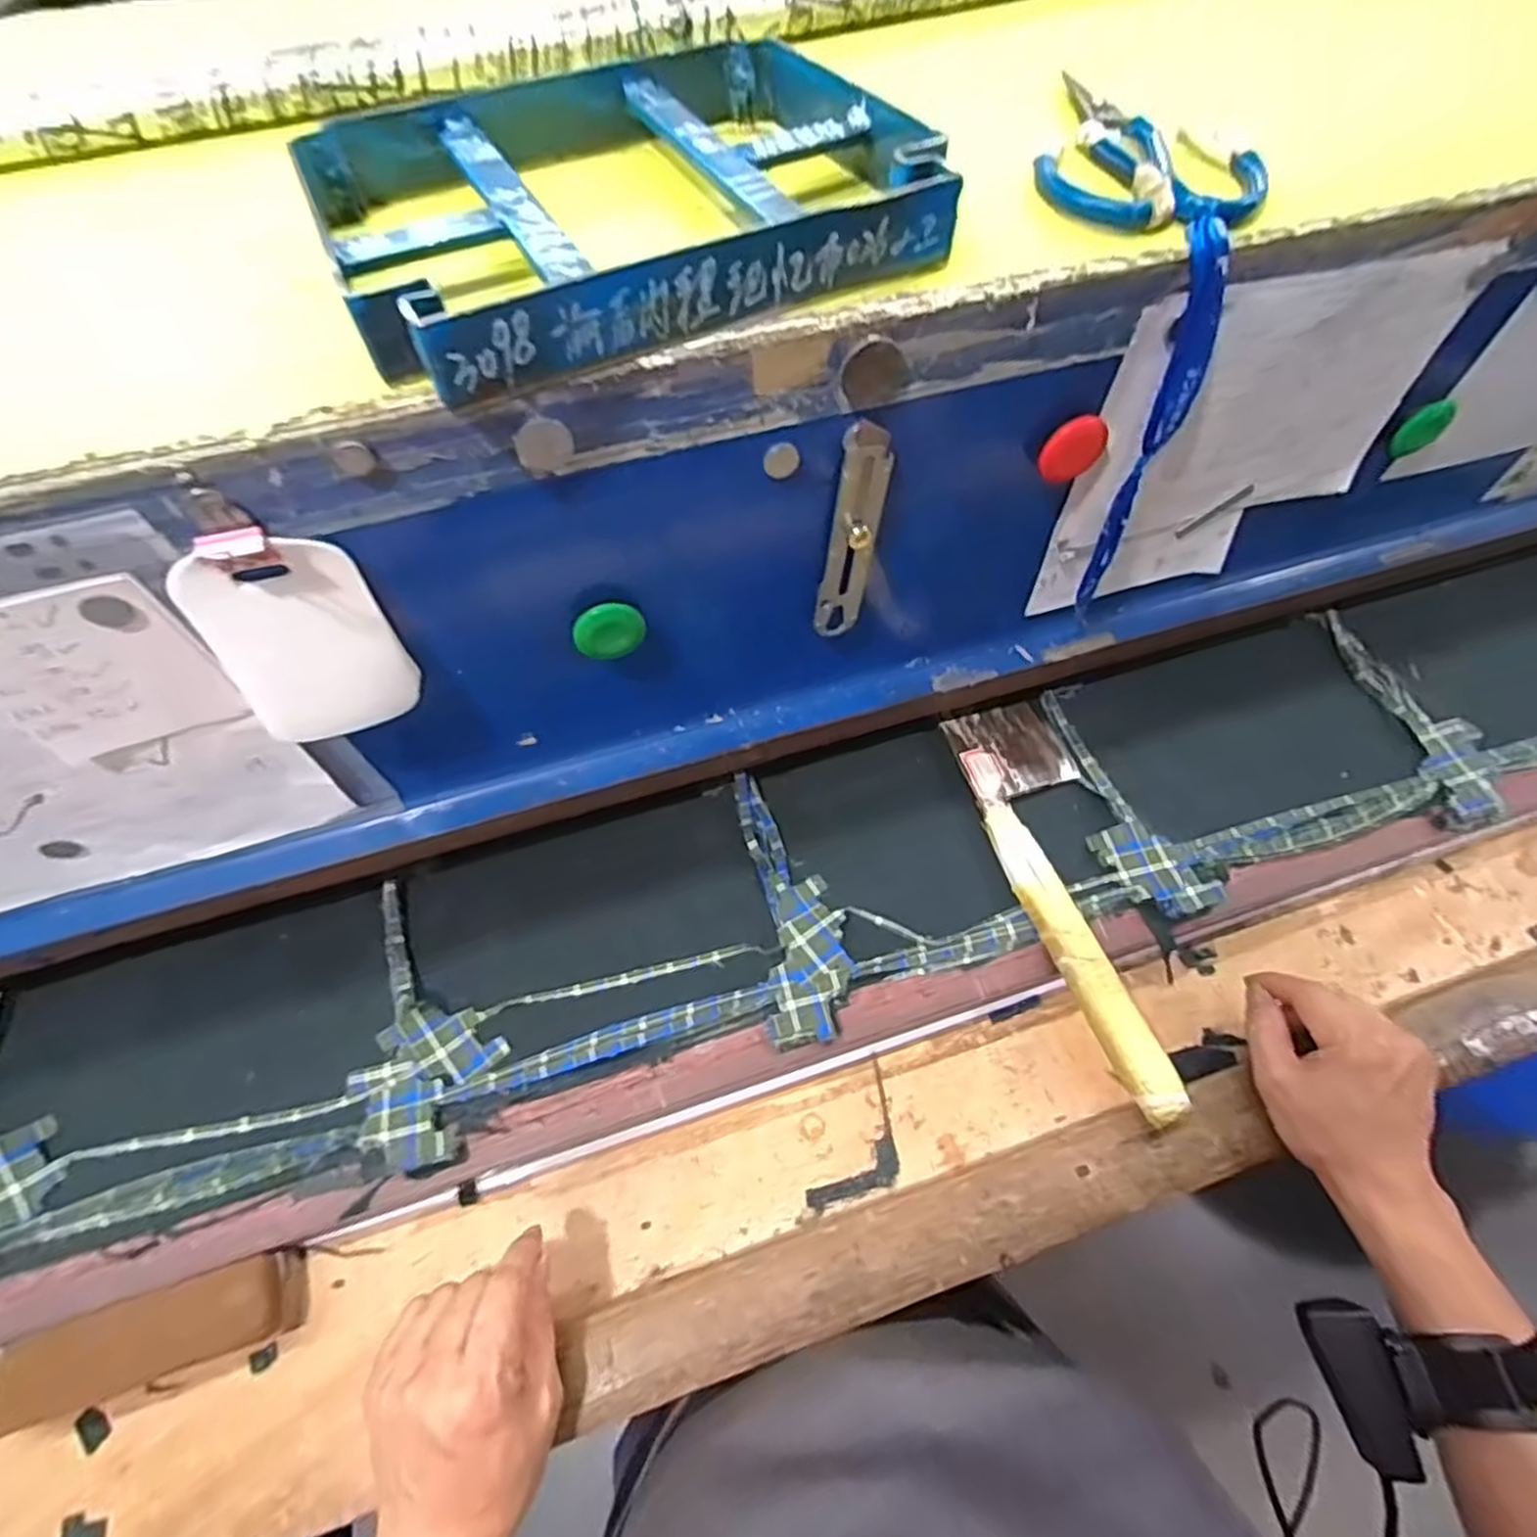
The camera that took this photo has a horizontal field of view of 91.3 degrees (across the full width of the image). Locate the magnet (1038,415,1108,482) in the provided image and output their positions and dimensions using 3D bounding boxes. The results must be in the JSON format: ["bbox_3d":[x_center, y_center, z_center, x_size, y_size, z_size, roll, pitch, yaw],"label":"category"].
[{"bbox_3d":[0.171,-0.179,0.420,0.036,0.037,0.007,-14,53,-7],"label":"magnet"}]

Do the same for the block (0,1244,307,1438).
[{"bbox_3d":[-0.350,0.323,0.425,0.154,0.031,0.041,-17,53,-9],"label":"block"}]

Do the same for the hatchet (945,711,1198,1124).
[{"bbox_3d":[0.216,0.077,0.525,0.084,0.019,0.303,-12,53,-6],"label":"hatchet"}]

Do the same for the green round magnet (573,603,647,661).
[{"bbox_3d":[-0.088,-0.077,0.418,0.038,0.030,0.009,-23,27,-10],"label":"green round magnet"}]

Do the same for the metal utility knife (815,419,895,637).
[{"bbox_3d":[0.048,-0.125,0.425,0.028,0.141,0.012,-8,57,-10],"label":"metal utility knife"}]

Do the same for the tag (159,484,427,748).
[{"bbox_3d":[-0.221,-0.062,0.352,0.075,0.128,0.018,-20,54,-11],"label":"tag"}]

